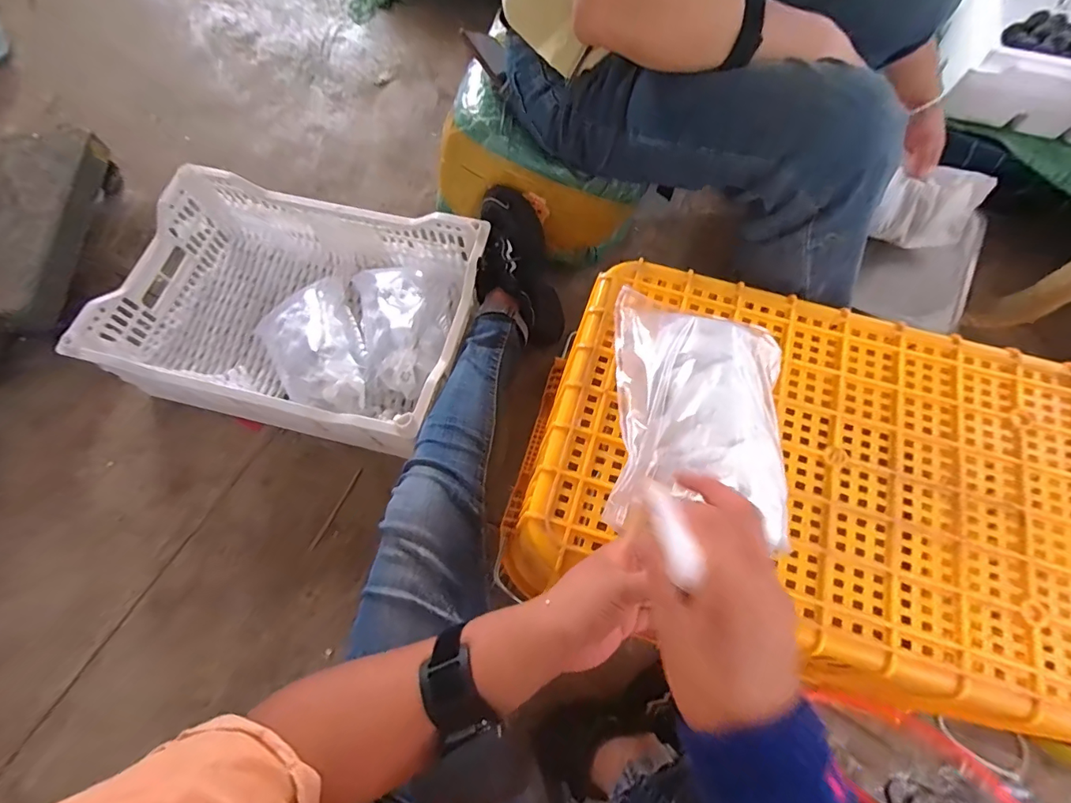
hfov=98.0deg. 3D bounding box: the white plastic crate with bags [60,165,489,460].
[{"bbox_3d":[-0.358,-0.139,0.748,0.507,0.163,0.356,12,70,6],"label":"white plastic crate with bags"}]

